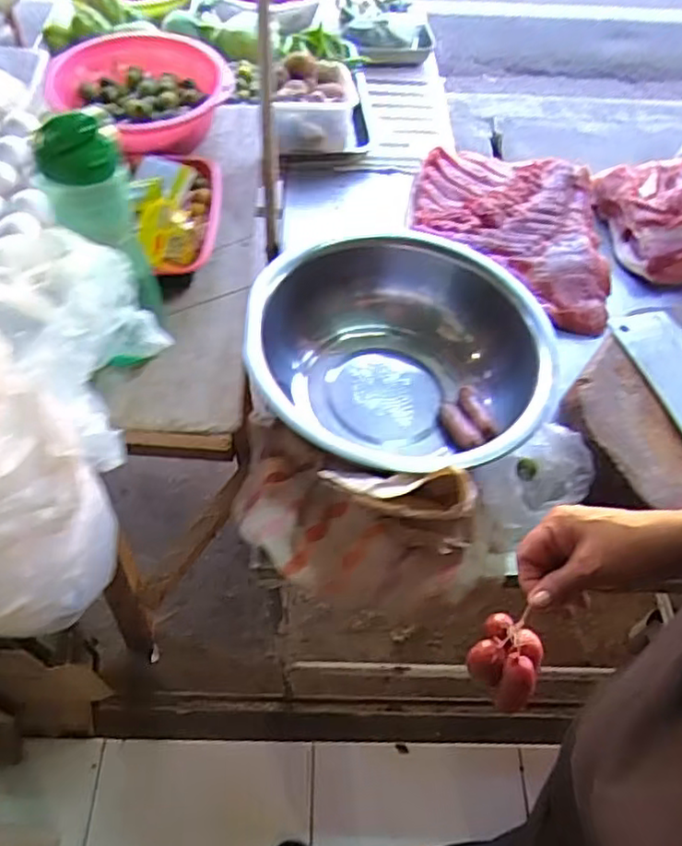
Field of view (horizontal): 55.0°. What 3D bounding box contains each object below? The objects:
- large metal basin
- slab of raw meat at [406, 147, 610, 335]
[{"bbox_3d":[0.064,-0.080,0.848,0.335,0.150,0.362,2,57,-3],"label":"large metal basin"},{"bbox_3d":[0.277,-0.316,1.066,0.335,0.062,0.308,15,57,5],"label":"slab of raw meat"}]

